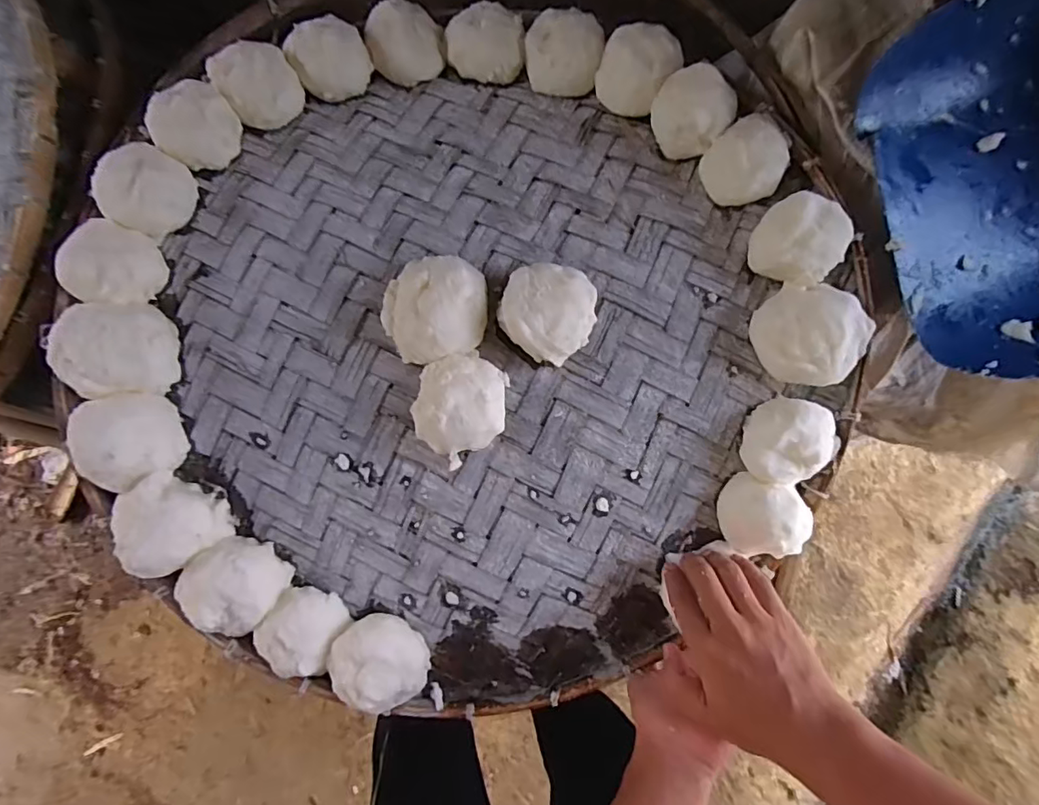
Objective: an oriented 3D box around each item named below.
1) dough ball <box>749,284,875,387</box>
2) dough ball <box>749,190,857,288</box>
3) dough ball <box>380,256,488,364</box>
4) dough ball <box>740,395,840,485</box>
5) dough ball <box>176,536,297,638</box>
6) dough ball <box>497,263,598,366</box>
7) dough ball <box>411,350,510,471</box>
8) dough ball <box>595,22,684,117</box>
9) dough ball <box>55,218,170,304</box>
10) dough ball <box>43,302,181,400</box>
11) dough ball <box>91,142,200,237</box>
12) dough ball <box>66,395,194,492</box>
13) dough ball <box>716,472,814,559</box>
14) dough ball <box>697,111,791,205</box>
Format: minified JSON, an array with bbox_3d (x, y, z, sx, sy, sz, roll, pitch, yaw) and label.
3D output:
[{"bbox_3d":[0.255,-0.058,0.455,0.086,0.049,0.083,0,88,3],"label":"dough ball"},{"bbox_3d":[0.249,-0.145,0.464,0.074,0.052,0.072,0,88,3],"label":"dough ball"},{"bbox_3d":[-0.074,-0.084,0.460,0.088,0.053,0.089,0,88,3],"label":"dough ball"},{"bbox_3d":[0.234,0.033,0.453,0.078,0.033,0.068,-40,87,1],"label":"dough ball"},{"bbox_3d":[-0.255,0.164,0.455,0.076,0.047,0.078,0,88,3],"label":"dough ball"},{"bbox_3d":[0.025,-0.078,0.454,0.079,0.054,0.078,0,88,3],"label":"dough ball"},{"bbox_3d":[-0.052,0.000,0.453,0.086,0.048,0.083,0,88,3],"label":"dough ball"},{"bbox_3d":[0.116,-0.331,0.517,0.073,0.045,0.067,0,88,3],"label":"dough ball"},{"bbox_3d":[-0.374,-0.126,0.478,0.074,0.058,0.074,0,88,3],"label":"dough ball"},{"bbox_3d":[-0.365,-0.048,0.471,0.083,0.055,0.080,0,88,3],"label":"dough ball"},{"bbox_3d":[-0.351,-0.200,0.486,0.071,0.056,0.076,0,88,3],"label":"dough ball"},{"bbox_3d":[-0.352,0.032,0.466,0.072,0.055,0.078,0,88,3],"label":"dough ball"},{"bbox_3d":[0.218,0.103,0.462,0.070,0.040,0.065,0,88,3],"label":"dough ball"},{"bbox_3d":[0.211,-0.223,0.479,0.076,0.040,0.070,0,88,3],"label":"dough ball"}]

